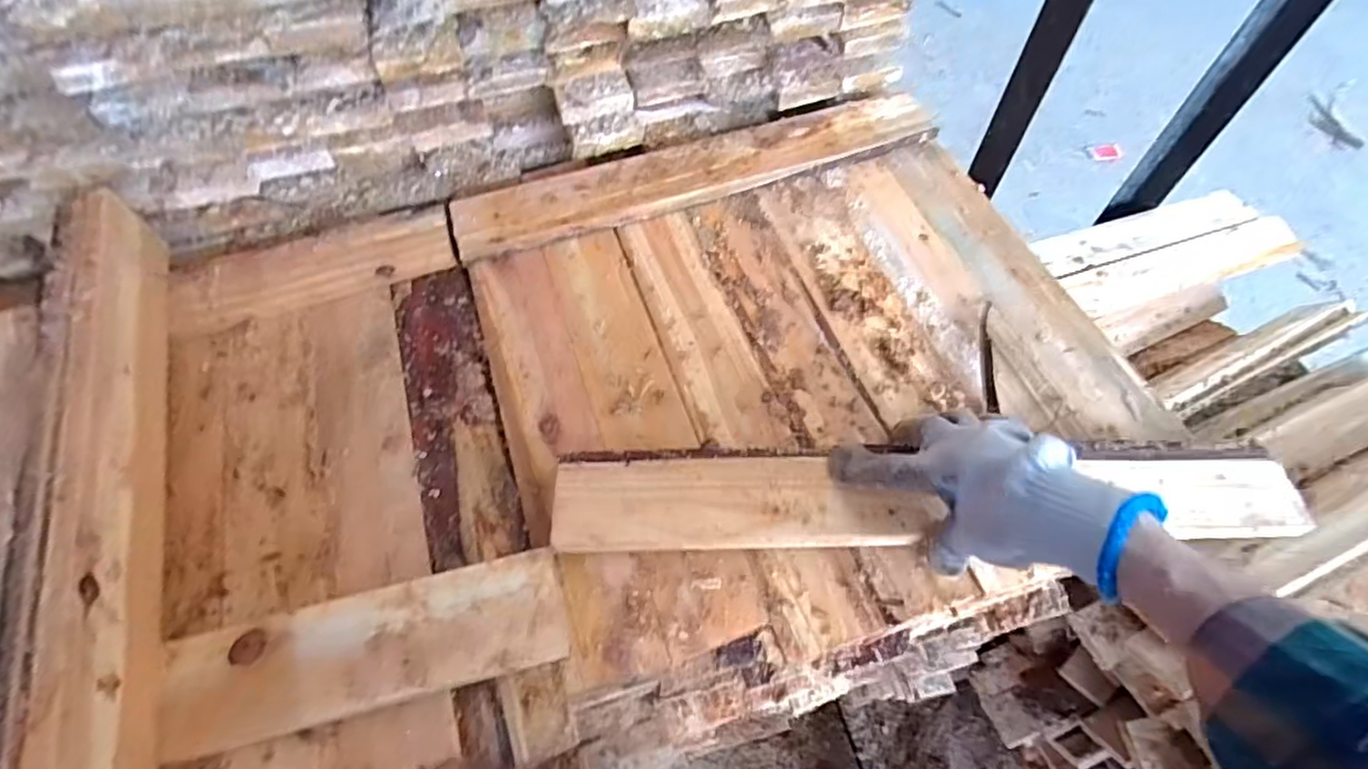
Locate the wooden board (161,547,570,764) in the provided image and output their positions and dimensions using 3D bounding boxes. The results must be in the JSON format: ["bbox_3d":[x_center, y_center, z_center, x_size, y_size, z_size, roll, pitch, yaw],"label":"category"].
[{"bbox_3d":[-0.203,0.174,0.411,0.246,0.024,0.073,-13,60,-6],"label":"wooden board"}]

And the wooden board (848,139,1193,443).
[{"bbox_3d":[0.266,-0.096,0.561,0.139,0.021,0.357,-15,60,-8],"label":"wooden board"}]

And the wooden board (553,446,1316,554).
[{"bbox_3d":[0.165,0.078,0.440,0.510,0.011,0.071,-1,61,1],"label":"wooden board"}]

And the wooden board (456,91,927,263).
[{"bbox_3d":[0.015,-0.222,0.633,0.488,0.018,0.087,-17,60,-8],"label":"wooden board"}]

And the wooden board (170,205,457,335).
[{"bbox_3d":[-0.339,-0.108,0.577,0.242,0.025,0.073,-19,61,-10],"label":"wooden board"}]

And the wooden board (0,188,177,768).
[{"bbox_3d":[-0.403,0.058,0.430,0.049,0.075,0.498,-20,61,-10],"label":"wooden board"}]

